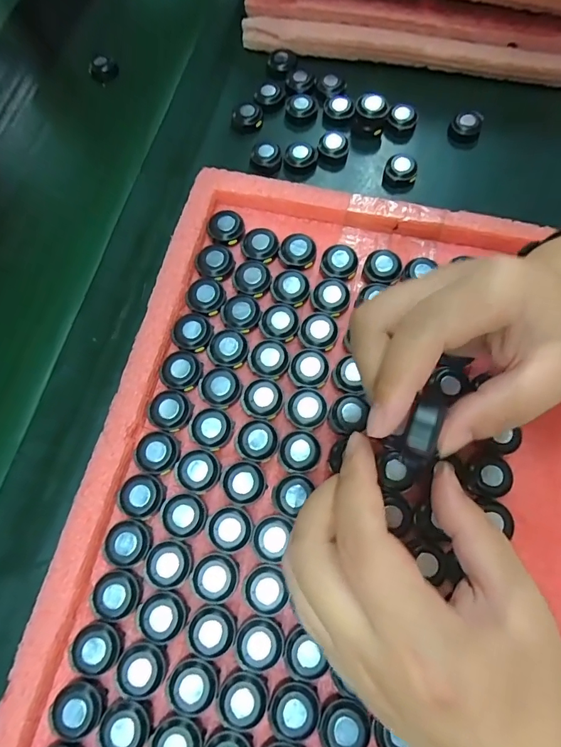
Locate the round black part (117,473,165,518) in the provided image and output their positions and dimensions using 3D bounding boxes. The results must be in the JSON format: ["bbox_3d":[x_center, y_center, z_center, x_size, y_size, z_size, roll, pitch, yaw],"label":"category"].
[{"bbox_3d":[-0.095,0.083,0.286,0.028,0.008,0.028,-1,72,3],"label":"round black part"}]

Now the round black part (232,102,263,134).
[{"bbox_3d":[-0.032,-0.246,0.406,0.029,0.016,0.029,-1,72,3],"label":"round black part"}]

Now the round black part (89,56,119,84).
[{"bbox_3d":[-0.190,-0.328,0.452,0.022,0.018,0.023,-1,72,3],"label":"round black part"}]

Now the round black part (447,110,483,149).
[{"bbox_3d":[0.174,-0.231,0.397,0.028,0.020,0.028,-1,72,3],"label":"round black part"}]

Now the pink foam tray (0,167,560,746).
[{"bbox_3d":[0.049,0.081,0.297,0.354,0.052,0.450,13,73,8],"label":"pink foam tray"}]

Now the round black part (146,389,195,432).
[{"bbox_3d":[-0.080,0.027,0.303,0.030,0.009,0.027,25,75,11],"label":"round black part"}]

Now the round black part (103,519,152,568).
[{"bbox_3d":[-0.101,0.111,0.277,0.028,0.009,0.028,-1,72,3],"label":"round black part"}]

